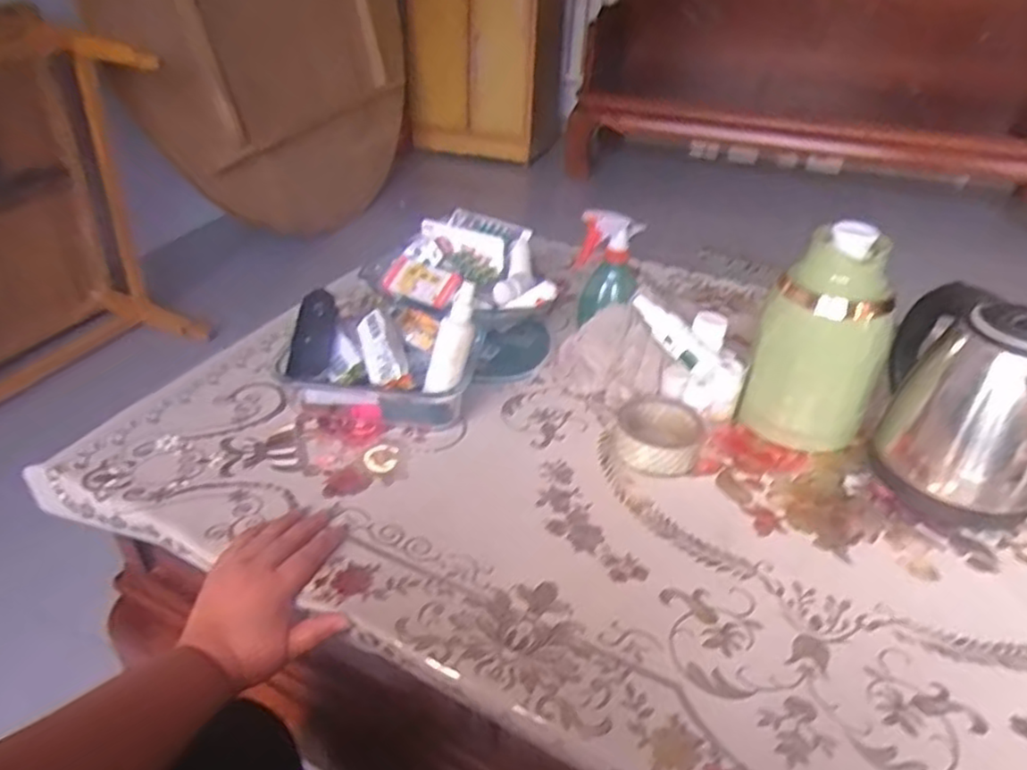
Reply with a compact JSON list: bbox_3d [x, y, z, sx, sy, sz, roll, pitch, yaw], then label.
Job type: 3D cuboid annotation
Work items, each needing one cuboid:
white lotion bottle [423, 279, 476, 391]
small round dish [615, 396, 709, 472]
[{"bbox_3d":[-0.060,-0.047,0.725,0.028,0.121,0.033,32,23,35],"label":"white lotion bottle"},{"bbox_3d":[0.155,0.052,0.732,0.091,0.038,0.091,2,35,-1],"label":"small round dish"}]

